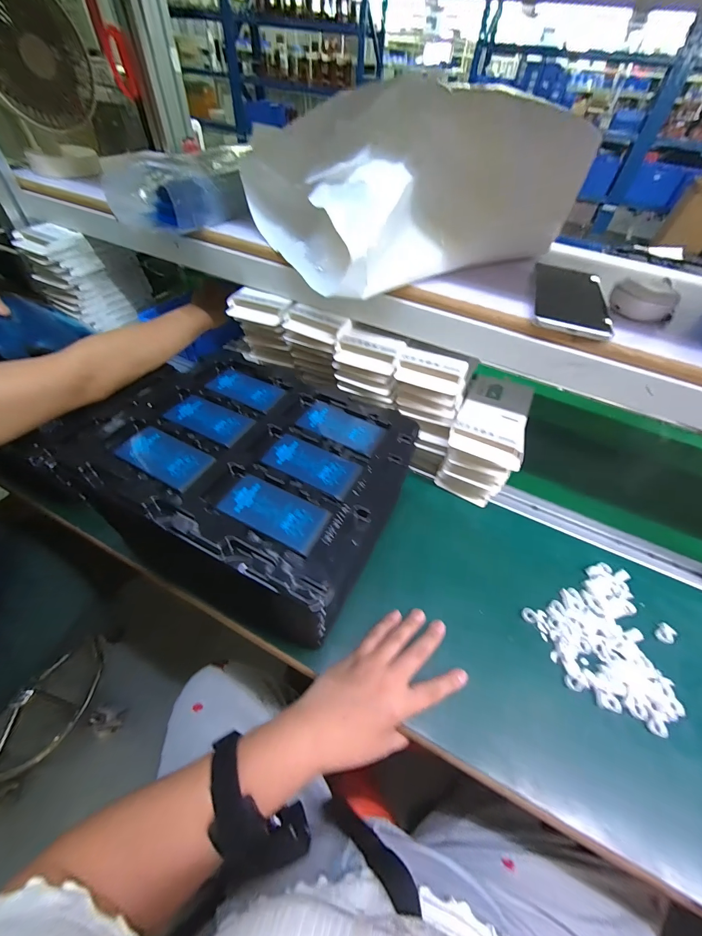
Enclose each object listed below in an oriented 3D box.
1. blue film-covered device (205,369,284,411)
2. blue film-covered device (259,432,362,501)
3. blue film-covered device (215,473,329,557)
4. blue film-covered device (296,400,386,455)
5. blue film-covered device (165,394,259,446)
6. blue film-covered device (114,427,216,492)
[{"bbox_3d":[-0.119,-0.090,0.387,0.084,0.009,0.049,22,52,13],"label":"blue film-covered device"},{"bbox_3d":[-0.036,-0.004,0.318,0.088,0.004,0.043,25,53,15],"label":"blue film-covered device"},{"bbox_3d":[-0.063,0.035,0.283,0.088,0.004,0.044,25,53,15],"label":"blue film-covered device"},{"bbox_3d":[-0.010,-0.045,0.354,0.087,0.004,0.046,24,53,14],"label":"blue film-covered device"},{"bbox_3d":[-0.145,-0.050,0.349,0.085,0.005,0.046,23,52,13],"label":"blue film-covered device"},{"bbox_3d":[-0.172,-0.011,0.314,0.093,0.010,0.043,26,53,16],"label":"blue film-covered device"}]

